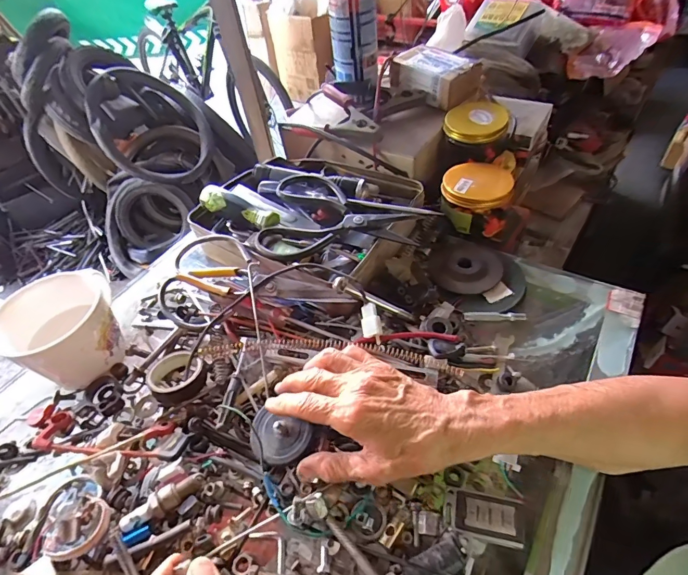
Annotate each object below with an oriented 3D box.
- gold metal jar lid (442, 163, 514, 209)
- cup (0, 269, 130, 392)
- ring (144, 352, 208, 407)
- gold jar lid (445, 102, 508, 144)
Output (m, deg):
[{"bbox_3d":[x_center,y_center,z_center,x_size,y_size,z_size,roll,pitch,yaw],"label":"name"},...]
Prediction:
[{"bbox_3d":[0.165,-0.129,0.501,0.080,0.020,0.081,-3,48,4],"label":"gold metal jar lid"},{"bbox_3d":[-0.274,0.042,0.409,0.086,0.077,0.107,30,58,28],"label":"cup"},{"bbox_3d":[-0.163,0.089,0.394,0.052,0.027,0.045,-27,47,-37],"label":"ring"},{"bbox_3d":[0.176,-0.223,0.543,0.079,0.021,0.074,-3,48,4],"label":"gold jar lid"}]

